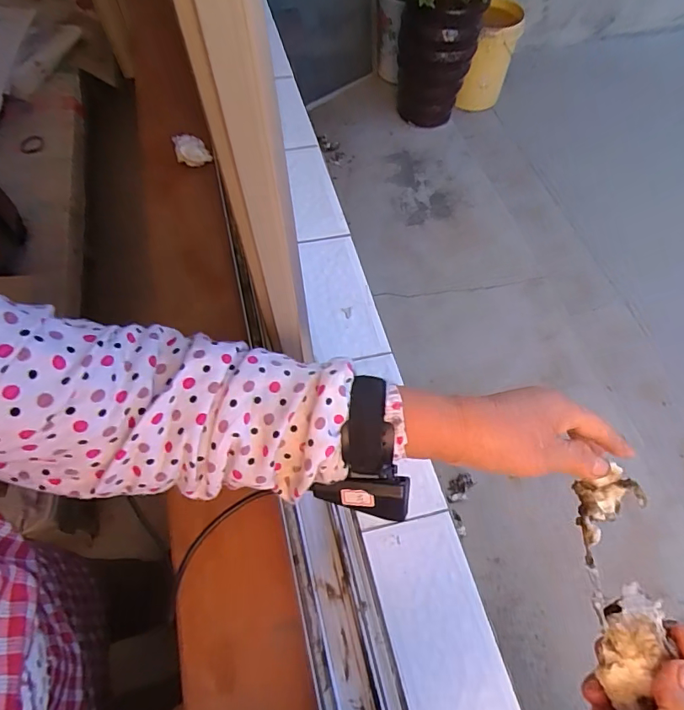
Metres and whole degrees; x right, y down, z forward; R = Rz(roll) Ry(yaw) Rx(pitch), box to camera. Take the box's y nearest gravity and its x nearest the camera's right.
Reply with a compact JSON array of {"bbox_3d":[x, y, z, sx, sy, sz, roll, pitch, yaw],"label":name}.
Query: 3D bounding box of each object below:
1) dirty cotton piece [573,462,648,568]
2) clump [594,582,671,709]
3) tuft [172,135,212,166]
[{"bbox_3d":[0.184,0.113,0.343,0.039,0.023,0.077,37,58,19],"label":"dirty cotton piece"},{"bbox_3d":[0.161,0.162,0.269,0.027,0.024,0.061,12,62,8],"label":"clump"},{"bbox_3d":[-0.223,-0.305,0.709,0.049,0.017,0.054,-16,62,-7],"label":"tuft"}]

